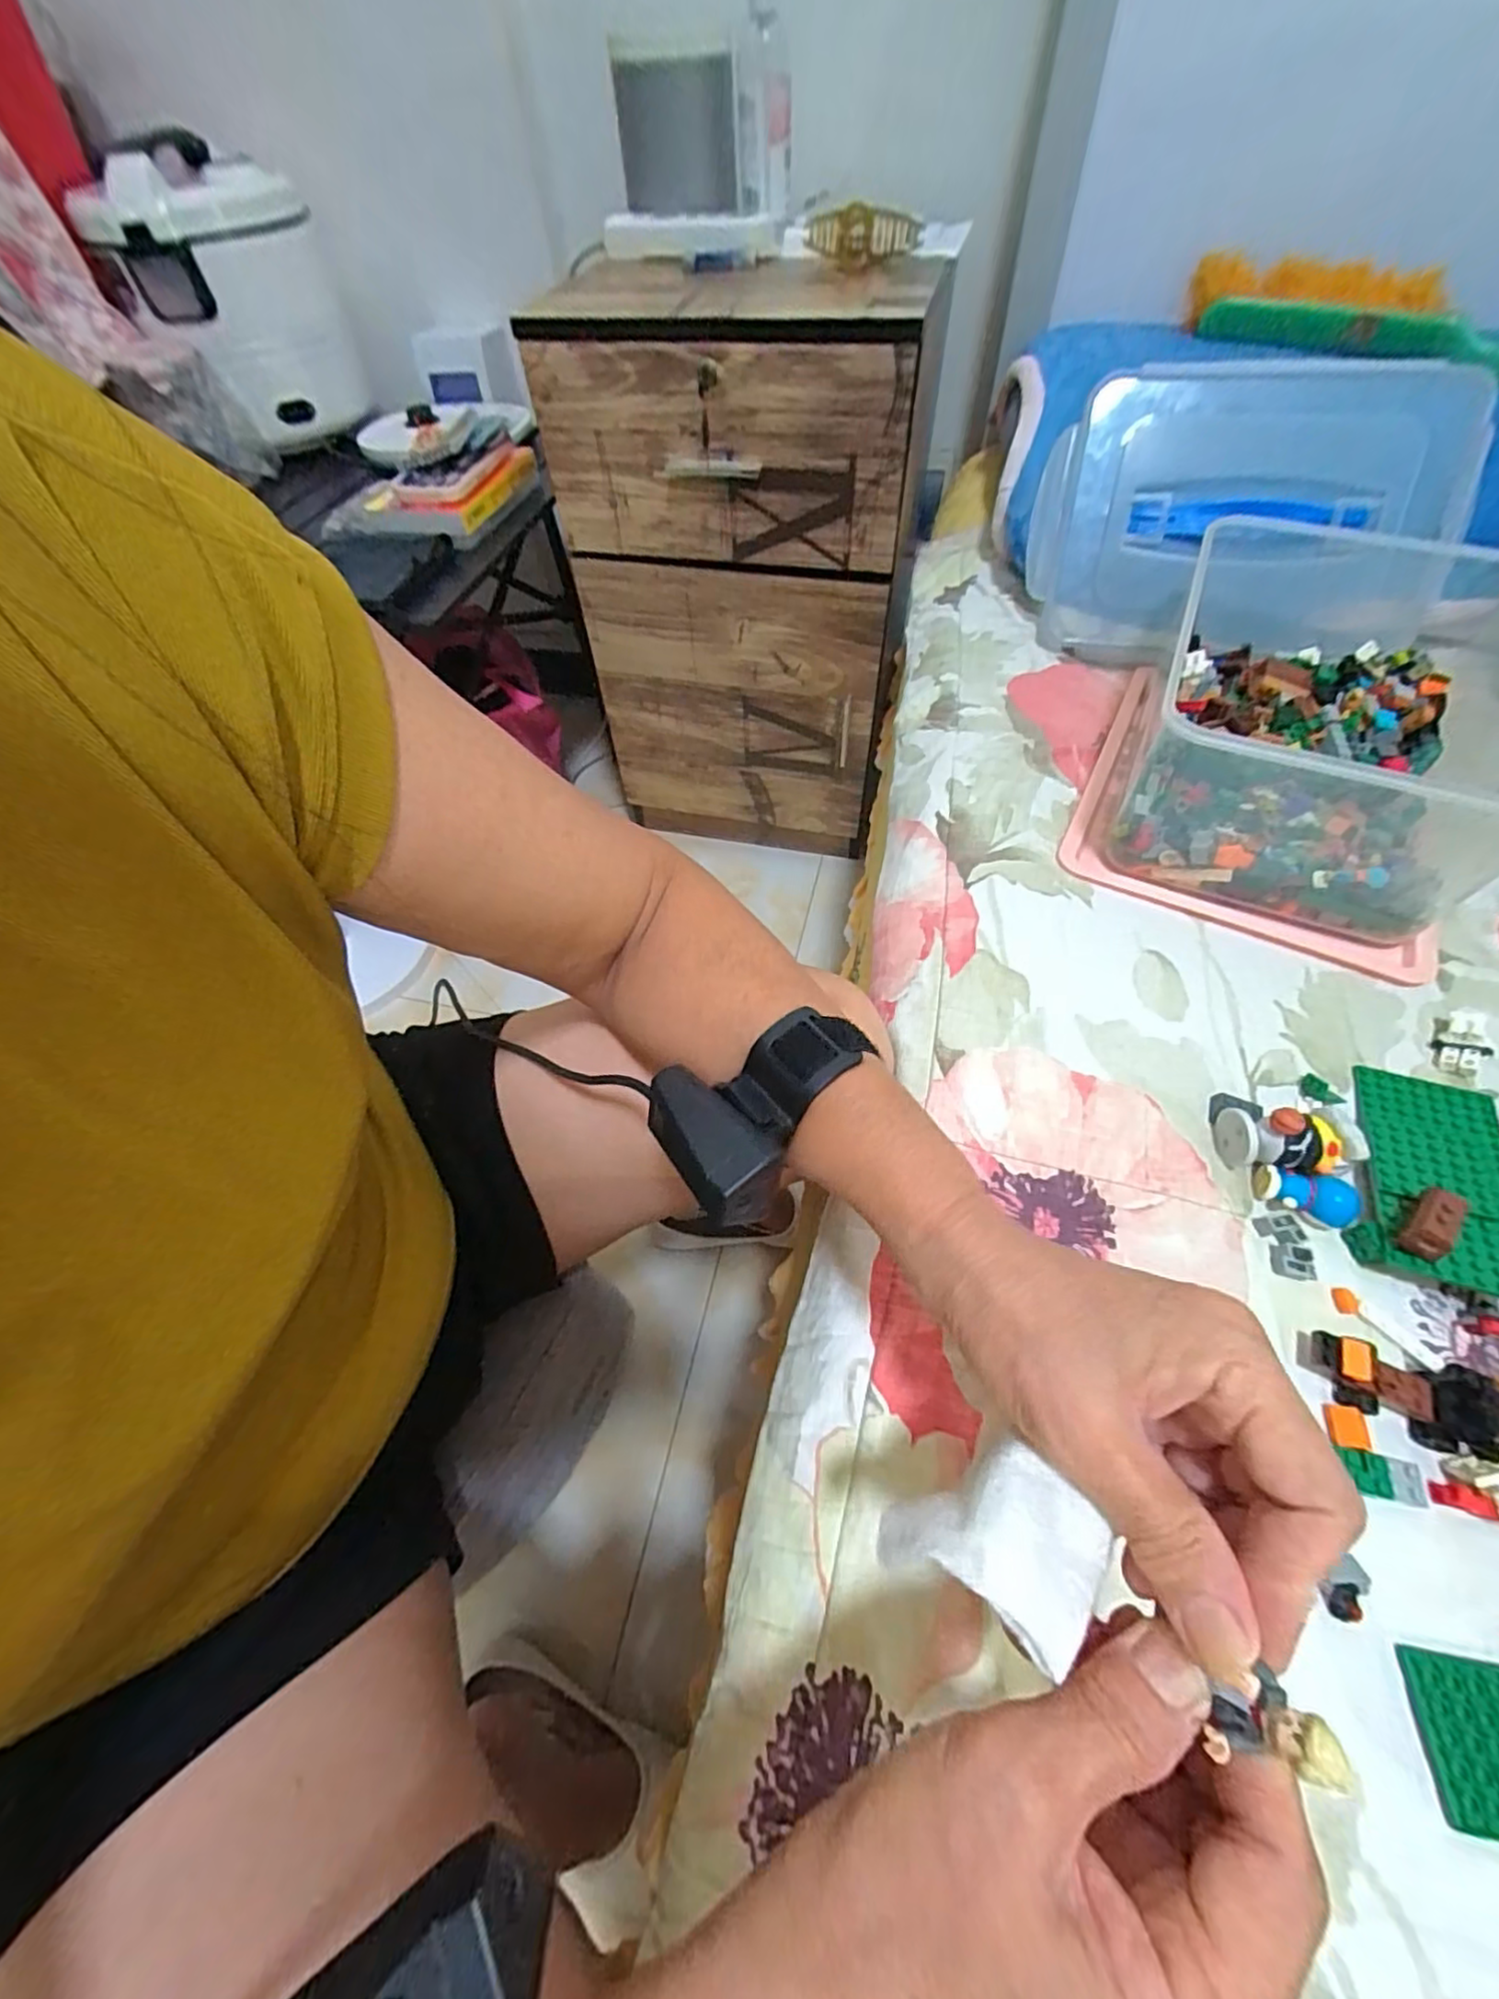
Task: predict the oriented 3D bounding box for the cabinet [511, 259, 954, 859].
[{"bbox_3d":[0.015,-0.615,1.002,0.421,0.647,0.411,9,57,9],"label":"cabinet"}]

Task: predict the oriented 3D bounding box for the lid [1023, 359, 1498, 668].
[{"bbox_3d":[0.434,-0.420,0.600,0.334,0.222,0.049,7,27,6],"label":"lid"}]

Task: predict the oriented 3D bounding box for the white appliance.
[{"bbox_3d":[-0.685,-0.941,0.911,0.248,0.256,0.224,-21,57,-10],"label":"white appliance"}]

